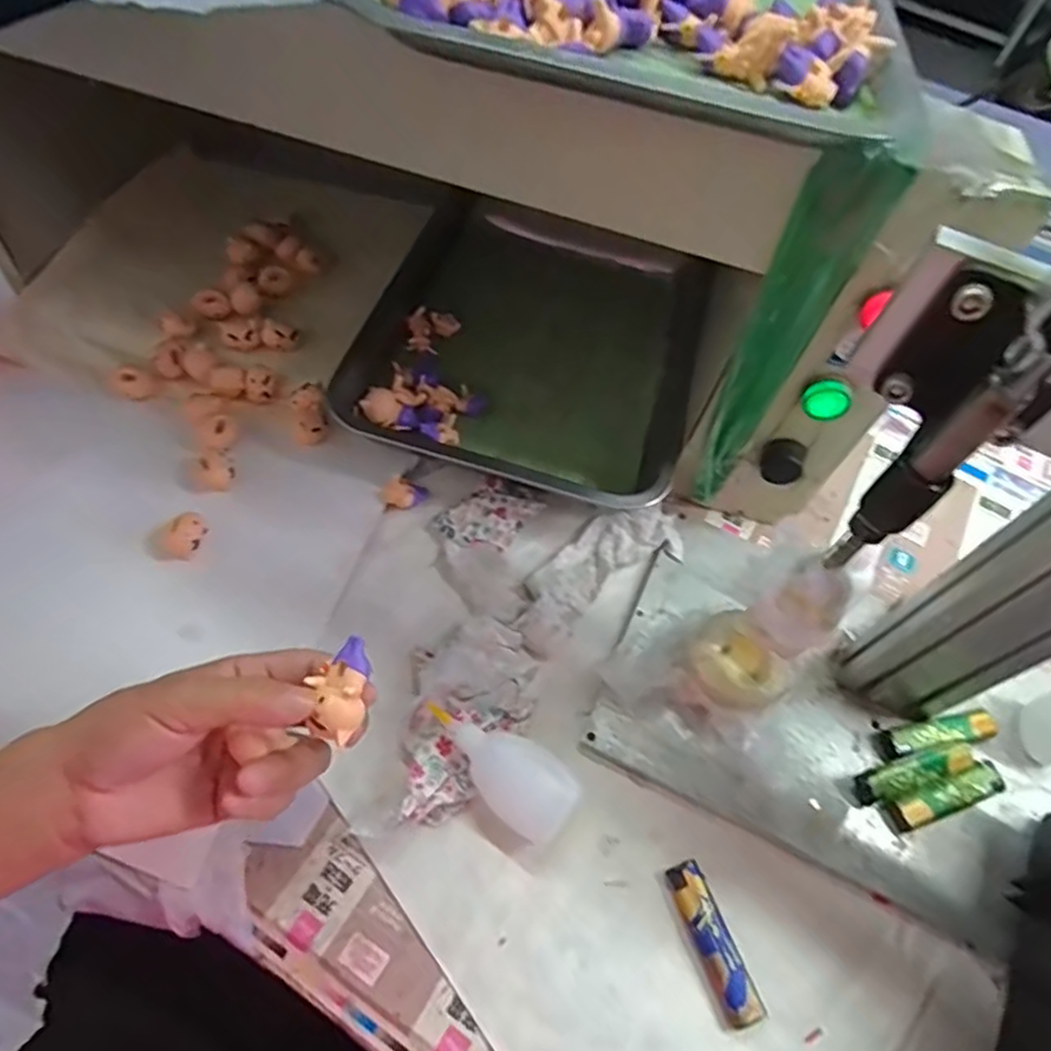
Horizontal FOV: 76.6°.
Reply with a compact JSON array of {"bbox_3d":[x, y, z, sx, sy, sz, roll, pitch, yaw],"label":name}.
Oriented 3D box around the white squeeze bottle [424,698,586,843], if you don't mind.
[{"bbox_3d":[-0.015,0.145,0.403,0.098,0.033,0.044,38,63,14],"label":"white squeeze bottle"}]

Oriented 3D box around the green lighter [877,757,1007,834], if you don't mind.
[{"bbox_3d":[0.267,0.171,0.419,0.087,0.019,0.020,-17,64,-16],"label":"green lighter"}]

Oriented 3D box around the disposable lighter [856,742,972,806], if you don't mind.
[{"bbox_3d":[0.249,0.156,0.422,0.084,0.013,0.020,-13,63,-14],"label":"disposable lighter"}]

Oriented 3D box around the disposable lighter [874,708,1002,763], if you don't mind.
[{"bbox_3d":[0.272,0.138,0.440,0.083,0.013,0.020,-8,62,-11],"label":"disposable lighter"}]

